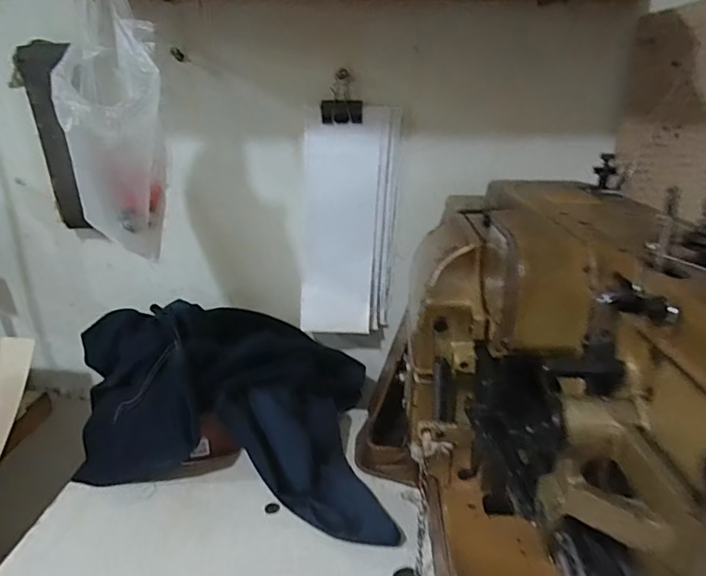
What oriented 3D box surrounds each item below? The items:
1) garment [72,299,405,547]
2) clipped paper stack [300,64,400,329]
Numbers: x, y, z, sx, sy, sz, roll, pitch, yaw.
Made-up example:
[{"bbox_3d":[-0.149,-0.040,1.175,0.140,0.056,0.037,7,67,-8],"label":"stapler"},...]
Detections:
[{"bbox_3d":[-0.144,0.125,0.619,0.432,0.151,0.256,7,22,14],"label":"garment"},{"bbox_3d":[-0.004,-0.088,0.645,0.118,0.299,0.033,0,21,1],"label":"clipped paper stack"}]

